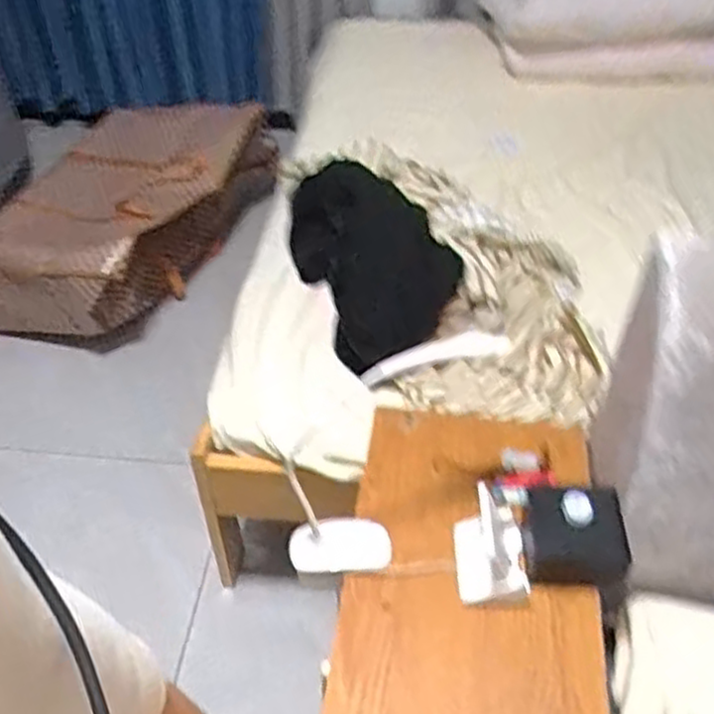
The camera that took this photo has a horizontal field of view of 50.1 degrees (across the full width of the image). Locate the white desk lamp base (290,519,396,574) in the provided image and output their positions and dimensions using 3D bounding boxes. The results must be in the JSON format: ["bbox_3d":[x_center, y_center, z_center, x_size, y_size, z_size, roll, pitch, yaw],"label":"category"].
[{"bbox_3d":[-0.020,0.230,0.939,0.123,0.028,0.064,-2,42,0],"label":"white desk lamp base"}]

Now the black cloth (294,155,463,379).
[{"bbox_3d":[0.004,-0.206,1.478,0.232,0.160,0.496,-14,43,-13],"label":"black cloth"}]

